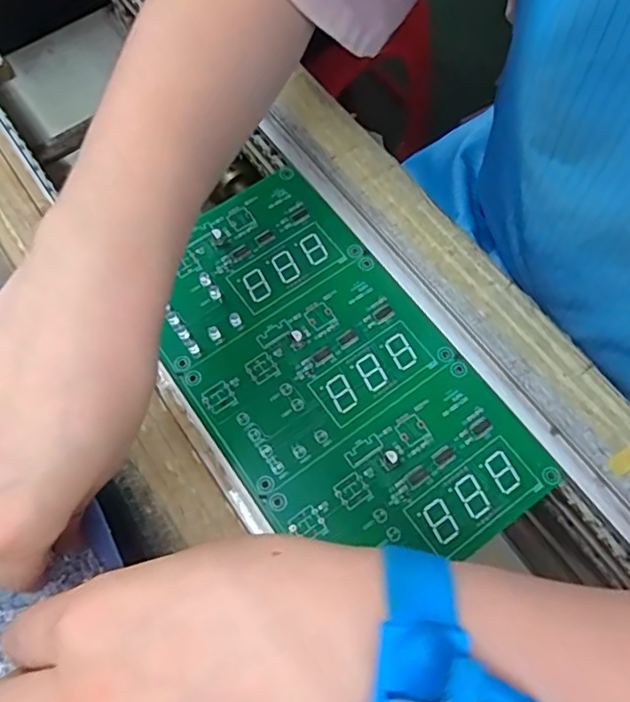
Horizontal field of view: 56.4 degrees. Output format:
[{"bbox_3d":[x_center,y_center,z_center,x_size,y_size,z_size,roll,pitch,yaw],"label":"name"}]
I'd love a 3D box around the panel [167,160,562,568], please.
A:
[{"bbox_3d":[0.002,0.009,0.304,0.124,0.004,0.222,-34,71,-11],"label":"panel"}]

